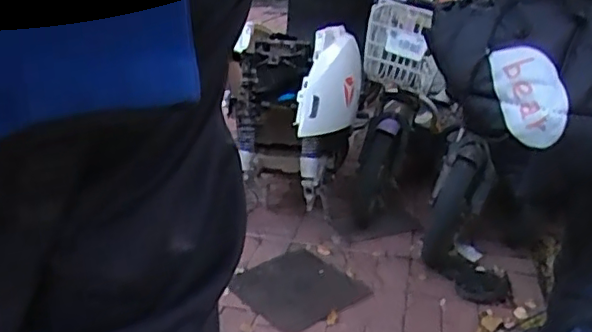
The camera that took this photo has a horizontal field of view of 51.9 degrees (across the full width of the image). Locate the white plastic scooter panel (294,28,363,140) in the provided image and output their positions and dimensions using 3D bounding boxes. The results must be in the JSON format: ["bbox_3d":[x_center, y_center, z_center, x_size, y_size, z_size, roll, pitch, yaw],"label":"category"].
[{"bbox_3d":[0.097,-0.218,1.675,0.058,0.259,0.413,-14,35,40],"label":"white plastic scooter panel"}]

